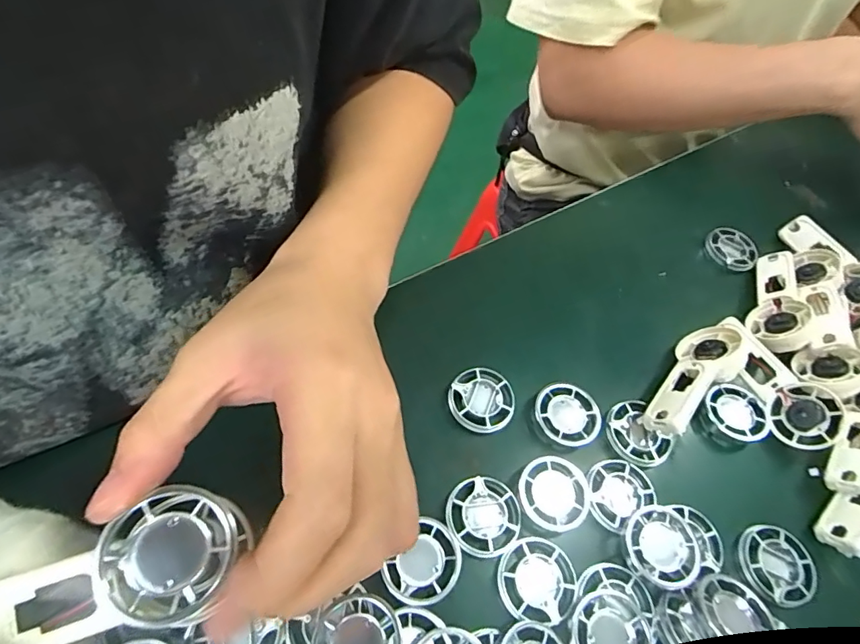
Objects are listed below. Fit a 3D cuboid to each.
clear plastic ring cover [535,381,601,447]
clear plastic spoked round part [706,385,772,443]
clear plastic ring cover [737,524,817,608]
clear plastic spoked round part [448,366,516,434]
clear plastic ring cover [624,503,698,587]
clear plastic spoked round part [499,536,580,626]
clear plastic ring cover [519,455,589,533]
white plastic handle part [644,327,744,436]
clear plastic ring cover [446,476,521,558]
[{"bbox_3d":[0.082,0.056,0.302,0.039,0.010,0.037,24,58,6],"label":"clear plastic ring cover"},{"bbox_3d":[0.194,0.057,0.321,0.034,0.009,0.039,-35,70,-26],"label":"clear plastic spoked round part"},{"bbox_3d":[0.187,0.133,0.277,0.041,0.009,0.040,0,59,-9],"label":"clear plastic ring cover"},{"bbox_3d":[0.030,0.049,0.304,0.039,0.014,0.038,-32,69,-25],"label":"clear plastic spoked round part"},{"bbox_3d":[0.122,0.117,0.265,0.037,0.007,0.039,41,62,15],"label":"clear plastic ring cover"},{"bbox_3d":[0.053,0.128,0.252,0.038,0.004,0.038,4,59,-7],"label":"clear plastic spoked round part"},{"bbox_3d":[0.068,0.093,0.275,0.039,0.006,0.037,-17,63,-18],"label":"clear plastic ring cover"},{"bbox_3d":[0.164,0.034,0.319,0.095,0.026,0.036,-35,70,-26],"label":"white plastic handle part"},{"bbox_3d":[0.028,0.100,0.264,0.038,0.006,0.038,13,58,-1],"label":"clear plastic ring cover"}]

